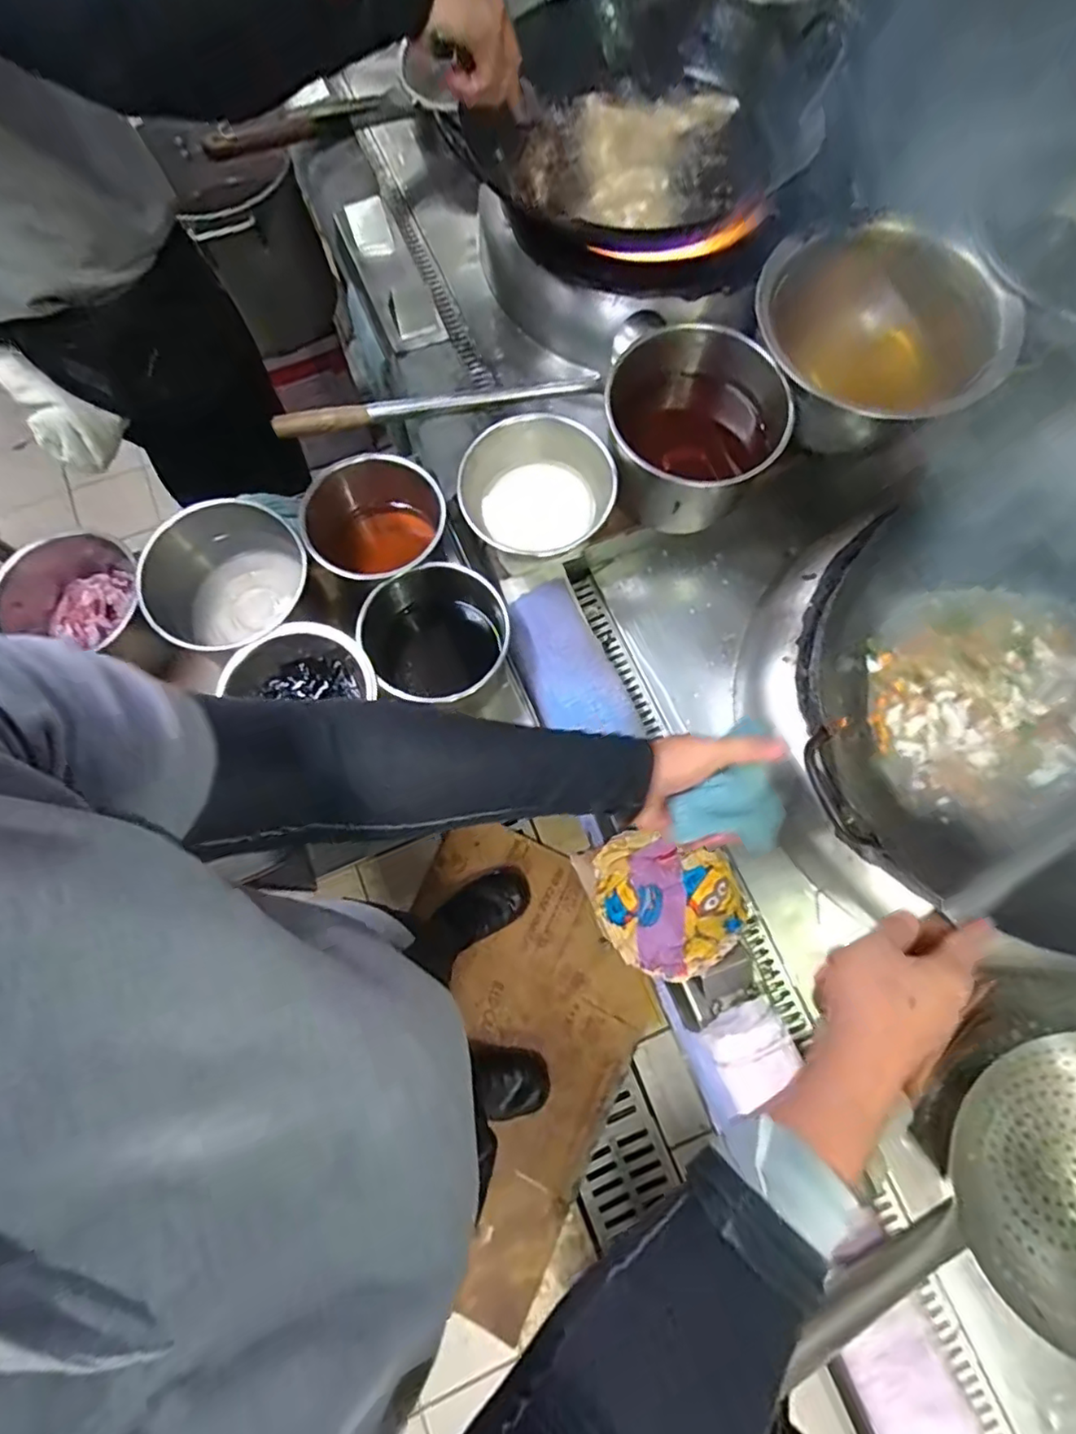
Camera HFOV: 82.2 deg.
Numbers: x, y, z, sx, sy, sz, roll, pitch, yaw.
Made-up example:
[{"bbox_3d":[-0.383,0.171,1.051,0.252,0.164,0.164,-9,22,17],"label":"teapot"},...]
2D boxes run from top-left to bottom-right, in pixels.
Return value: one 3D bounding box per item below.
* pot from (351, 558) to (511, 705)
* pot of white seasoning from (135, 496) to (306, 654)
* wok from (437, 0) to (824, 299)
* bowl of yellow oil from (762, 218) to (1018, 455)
[{"bbox_3d":[-0.111,-0.080,0.717,0.153,0.139,0.166,0,75,1],"label":"pot"},{"bbox_3d":[-0.333,-0.142,0.695,0.154,0.123,0.174,18,76,6],"label":"pot of white seasoning"},{"bbox_3d":[0.148,-0.805,0.856,0.425,0.138,0.462,0,75,1],"label":"wok"},{"bbox_3d":[0.368,-0.416,0.701,0.248,0.121,0.231,0,75,1],"label":"bowl of yellow oil"}]

